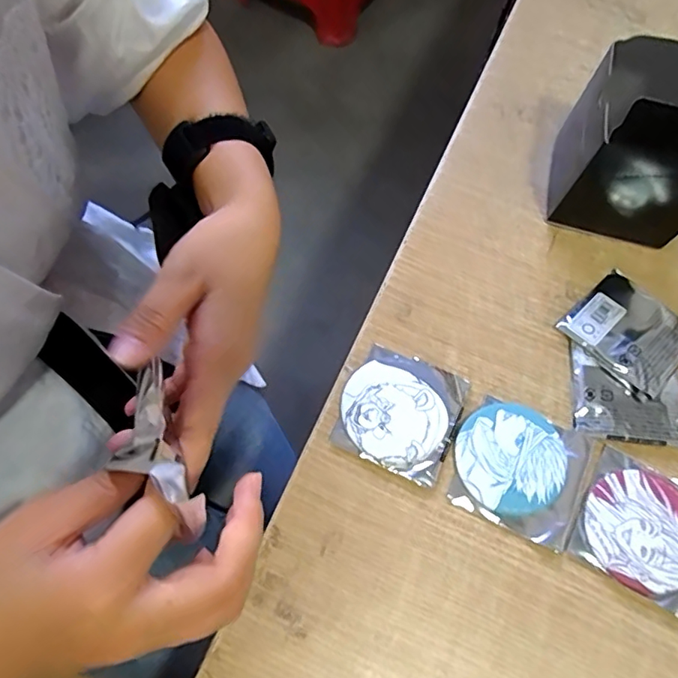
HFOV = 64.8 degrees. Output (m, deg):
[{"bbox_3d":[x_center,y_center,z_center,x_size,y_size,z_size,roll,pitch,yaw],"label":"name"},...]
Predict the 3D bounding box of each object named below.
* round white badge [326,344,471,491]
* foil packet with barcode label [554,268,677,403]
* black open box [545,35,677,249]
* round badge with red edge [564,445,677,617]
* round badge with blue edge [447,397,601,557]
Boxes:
[{"bbox_3d":[0.036,0.043,0.318,0.068,0.009,0.068,26,71,7],"label":"round white badge"},{"bbox_3d":[0.186,-0.005,0.340,0.067,0.013,0.068,-40,76,-15],"label":"foil packet with barcode label"},{"bbox_3d":[0.197,-0.134,0.310,0.088,0.161,0.075,15,70,3],"label":"black open box"},{"bbox_3d":[0.170,0.105,0.299,0.066,0.009,0.068,28,71,8],"label":"round badge with red edge"},{"bbox_3d":[0.103,0.074,0.309,0.073,0.008,0.067,25,71,7],"label":"round badge with blue edge"}]

